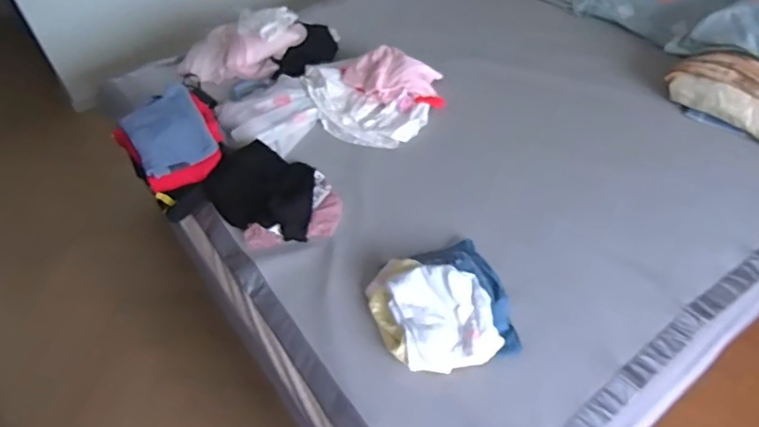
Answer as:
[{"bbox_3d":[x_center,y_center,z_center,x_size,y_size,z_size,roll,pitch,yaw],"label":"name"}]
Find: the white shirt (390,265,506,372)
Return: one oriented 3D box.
[{"bbox_3d":[0.132,0.217,1.114,0.192,0.106,0.217,-12,49,-8],"label":"white shirt"}]

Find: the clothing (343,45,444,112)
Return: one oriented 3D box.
[{"bbox_3d":[0.029,-0.415,1.639,0.294,0.099,0.143,25,54,24],"label":"clothing"}]

